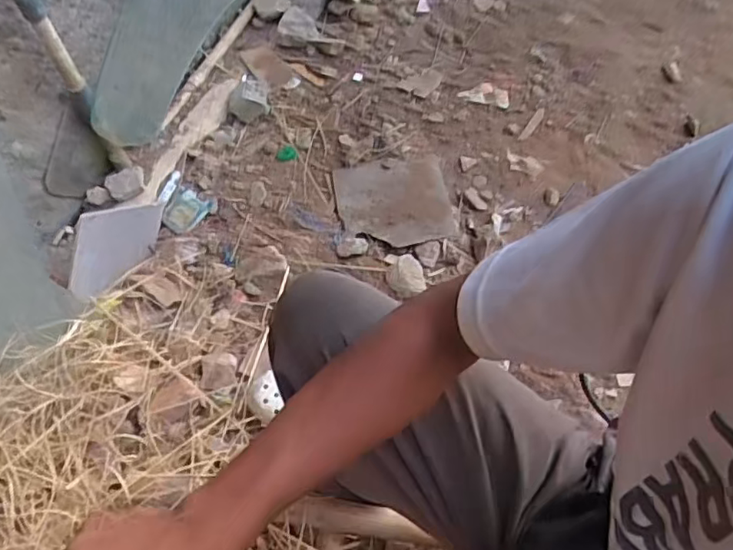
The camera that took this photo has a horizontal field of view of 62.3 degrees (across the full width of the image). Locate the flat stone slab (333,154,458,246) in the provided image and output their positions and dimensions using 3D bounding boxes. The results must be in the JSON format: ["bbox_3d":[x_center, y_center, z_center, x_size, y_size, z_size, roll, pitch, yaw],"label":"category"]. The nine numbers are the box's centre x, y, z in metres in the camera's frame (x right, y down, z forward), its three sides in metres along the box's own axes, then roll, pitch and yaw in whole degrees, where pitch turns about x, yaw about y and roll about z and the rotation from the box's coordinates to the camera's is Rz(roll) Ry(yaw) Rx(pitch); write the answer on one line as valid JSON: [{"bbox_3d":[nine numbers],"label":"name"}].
[{"bbox_3d":[0.051,-0.147,1.166,0.207,0.011,0.203,-10,55,-2],"label":"flat stone slab"}]

